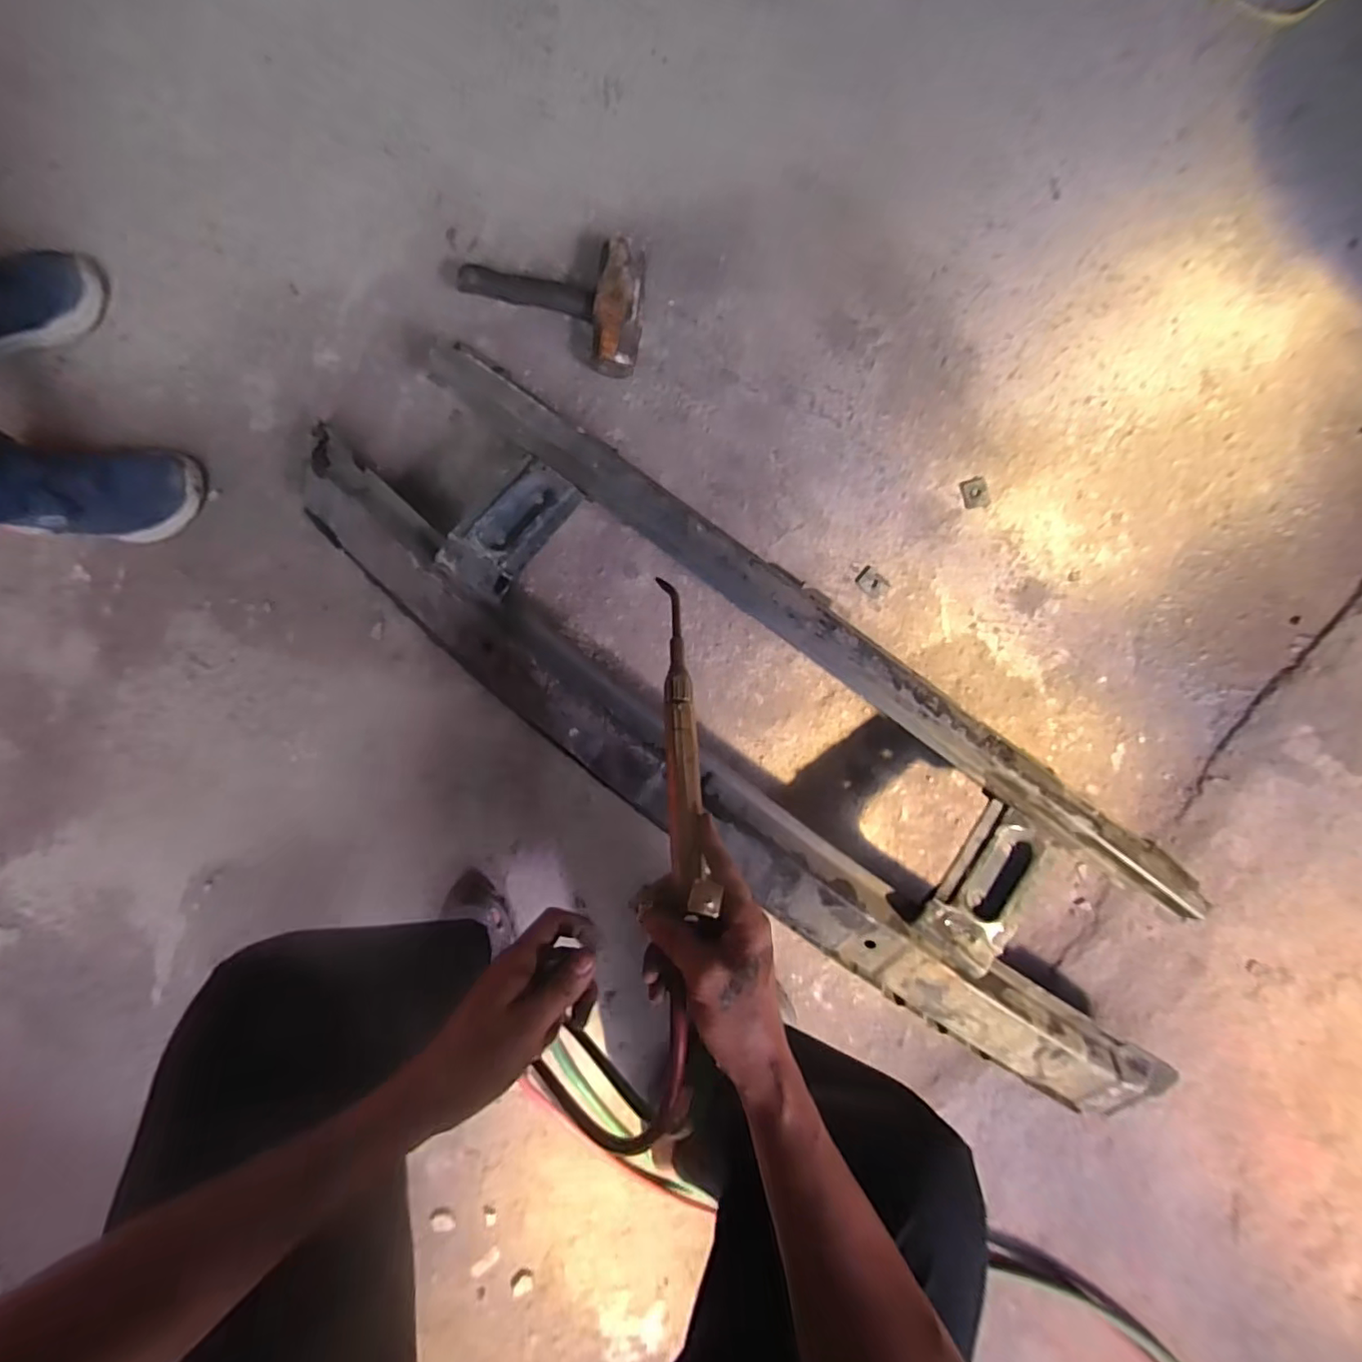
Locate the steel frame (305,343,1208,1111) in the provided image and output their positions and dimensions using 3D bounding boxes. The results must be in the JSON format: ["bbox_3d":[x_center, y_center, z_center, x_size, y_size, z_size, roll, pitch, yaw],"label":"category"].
[{"bbox_3d":[0.063,0.029,0.741,1.285,0.167,0.343,39,93,1],"label":"steel frame"}]

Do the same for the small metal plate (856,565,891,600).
[{"bbox_3d":[0.259,-0.131,0.802,0.043,0.006,0.030,39,93,1],"label":"small metal plate"}]

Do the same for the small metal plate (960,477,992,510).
[{"bbox_3d":[0.393,-0.251,0.795,0.034,0.004,0.040,-19,90,3],"label":"small metal plate"}]

